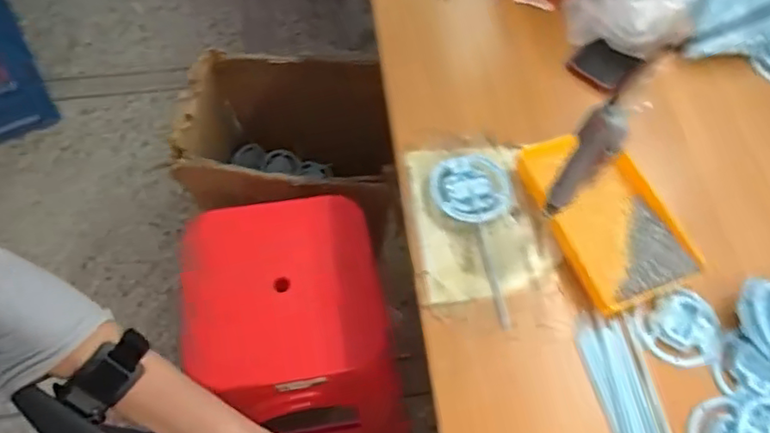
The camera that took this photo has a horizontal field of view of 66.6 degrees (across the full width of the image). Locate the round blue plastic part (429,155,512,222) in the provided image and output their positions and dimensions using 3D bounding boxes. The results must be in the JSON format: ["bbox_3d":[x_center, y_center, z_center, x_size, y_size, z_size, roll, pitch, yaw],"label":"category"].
[{"bbox_3d":[0.122,-0.038,0.796,0.112,0.020,0.102,1,61,-2],"label":"round blue plastic part"}]

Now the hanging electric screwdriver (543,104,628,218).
[{"bbox_3d":[0.218,-0.052,0.653,0.041,0.183,0.031,31,64,13],"label":"hanging electric screwdriver"}]

